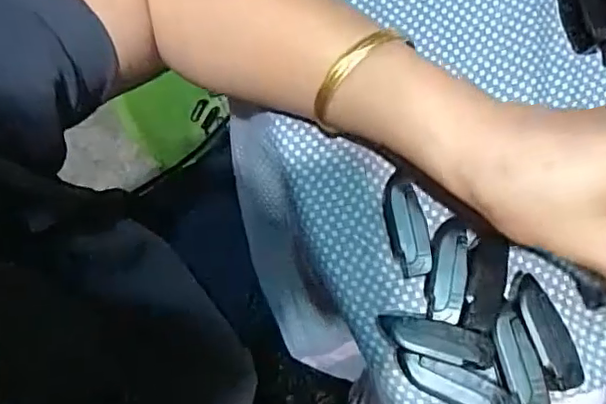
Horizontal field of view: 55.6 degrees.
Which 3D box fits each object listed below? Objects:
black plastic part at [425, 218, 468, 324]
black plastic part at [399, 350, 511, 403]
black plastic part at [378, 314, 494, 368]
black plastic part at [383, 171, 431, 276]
[{"bbox_3d":[0.073,0.034,0.290,0.017,0.013,0.053,11,76,5],"label":"black plastic part"},{"bbox_3d":[0.071,0.087,0.273,0.052,0.007,0.017,17,76,6],"label":"black plastic part"},{"bbox_3d":[0.063,0.066,0.275,0.052,0.009,0.017,13,76,5],"label":"black plastic part"},{"bbox_3d":[0.054,0.012,0.298,0.019,0.010,0.053,-8,75,0],"label":"black plastic part"}]

